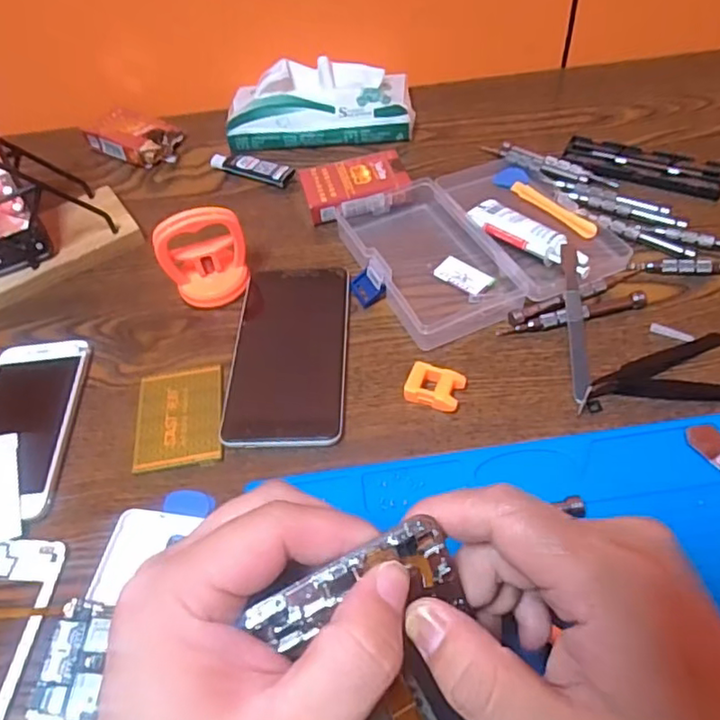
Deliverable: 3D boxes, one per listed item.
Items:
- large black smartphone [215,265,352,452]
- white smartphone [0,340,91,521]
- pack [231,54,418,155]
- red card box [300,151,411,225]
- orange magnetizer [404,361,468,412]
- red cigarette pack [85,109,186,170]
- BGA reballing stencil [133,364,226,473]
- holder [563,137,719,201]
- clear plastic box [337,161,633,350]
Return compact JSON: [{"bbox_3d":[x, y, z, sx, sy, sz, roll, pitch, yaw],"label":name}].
[{"bbox_3d":[-0.047,-0.008,0.417,0.076,0.010,0.148,-1,52,5],"label":"large black smartphone"},{"bbox_3d":[-0.222,0.040,0.398,0.068,0.009,0.132,-6,52,1],"label":"white smartphone"},{"bbox_3d":[-0.039,-0.243,0.577,0.175,0.049,0.084,-3,52,3],"label":"pack"},{"bbox_3d":[-0.003,-0.144,0.513,0.085,0.024,0.056,-14,52,-5],"label":"red card box"},{"bbox_3d":[0.048,0.018,0.386,0.036,0.012,0.028,13,54,16],"label":"orange magnetizer"},{"bbox_3d":[-0.218,-0.219,0.594,0.083,0.026,0.058,25,58,23],"label":"red cigarette pack"},{"bbox_3d":[-0.117,0.037,0.393,0.056,0.005,0.072,-9,51,-1],"label":"BGA reballing stencil"},{"bbox_3d":[0.238,-0.162,0.511,0.126,0.011,0.047,15,55,17],"label":"holder"},{"bbox_3d":[0.089,-0.097,0.467,0.176,0.022,0.155,-22,53,-11],"label":"clear plastic box"}]

